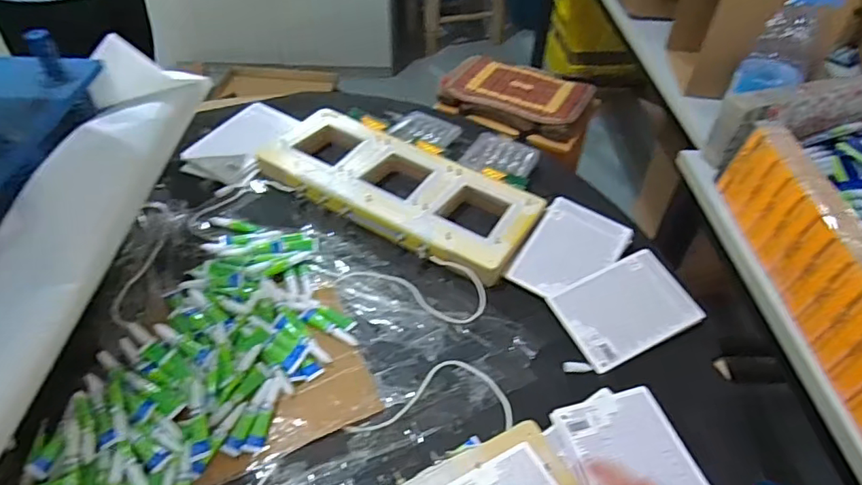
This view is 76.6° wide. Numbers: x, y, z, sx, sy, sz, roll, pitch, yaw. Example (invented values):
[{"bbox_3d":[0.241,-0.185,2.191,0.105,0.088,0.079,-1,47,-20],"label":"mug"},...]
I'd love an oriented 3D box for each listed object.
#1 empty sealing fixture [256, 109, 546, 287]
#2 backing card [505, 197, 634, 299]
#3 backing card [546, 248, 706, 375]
[{"bbox_3d":[-0.057,-0.086,0.835,0.438,0.048,0.182,26,49,22],"label":"empty sealing fixture"},{"bbox_3d":[0.194,0.015,0.752,0.118,0.013,0.165,29,61,16],"label":"backing card"},{"bbox_3d":[0.250,0.084,0.700,0.169,0.009,0.114,-23,66,-17],"label":"backing card"}]

